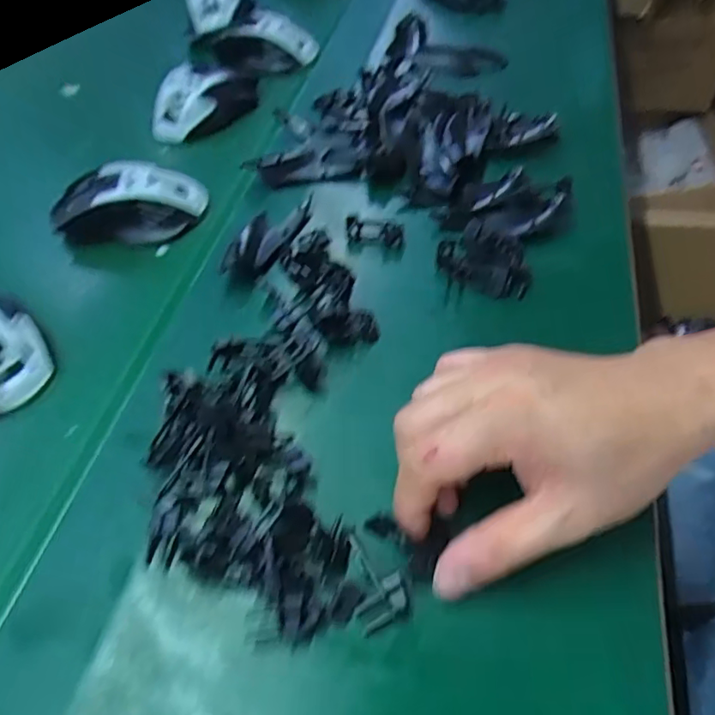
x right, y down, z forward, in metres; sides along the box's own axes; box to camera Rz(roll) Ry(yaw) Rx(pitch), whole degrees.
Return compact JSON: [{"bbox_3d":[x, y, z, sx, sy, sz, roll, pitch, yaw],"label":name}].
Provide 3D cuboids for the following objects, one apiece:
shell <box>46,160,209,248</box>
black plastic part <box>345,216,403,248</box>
[{"bbox_3d":[-0.177,-0.121,0.445,0.112,0.032,0.061,-7,52,-6],"label":"shell"},{"bbox_3d":[0.012,-0.093,0.432,0.042,0.020,0.012,2,51,1],"label":"black plastic part"}]

